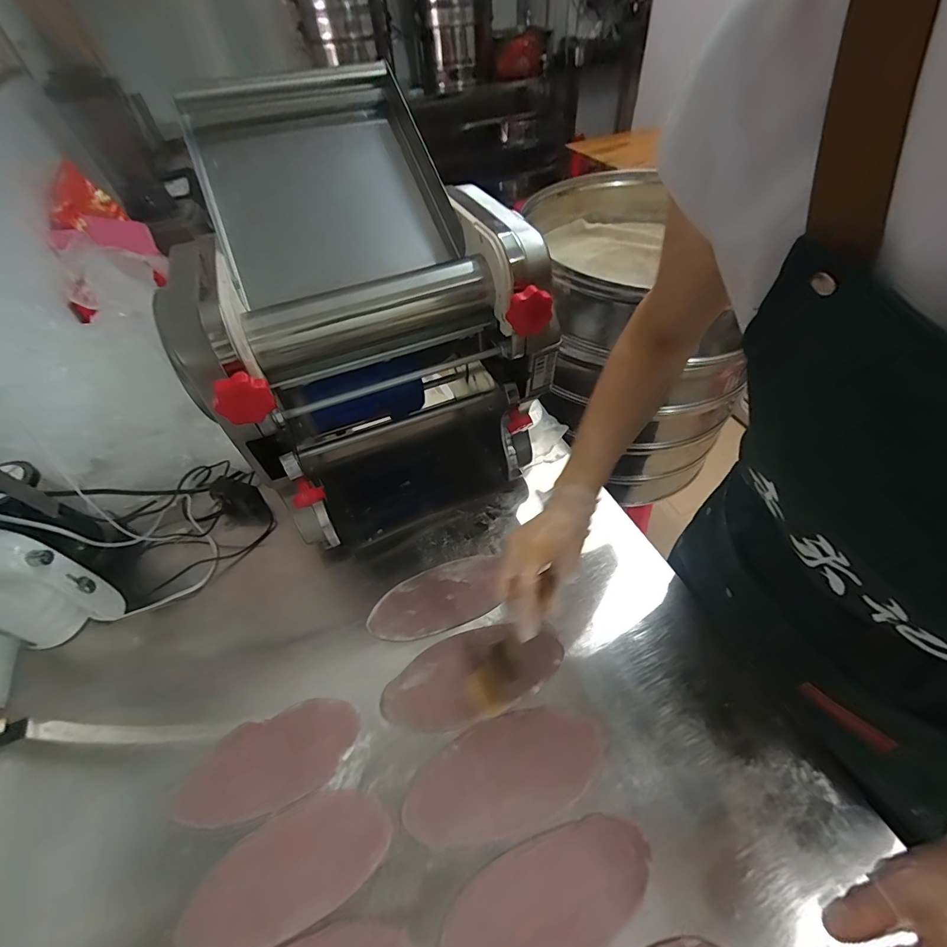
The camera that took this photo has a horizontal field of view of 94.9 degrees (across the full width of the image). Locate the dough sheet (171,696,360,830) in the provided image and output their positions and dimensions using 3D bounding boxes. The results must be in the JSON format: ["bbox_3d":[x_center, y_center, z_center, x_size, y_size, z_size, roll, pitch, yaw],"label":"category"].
[{"bbox_3d":[-0.207,0.294,0.447,0.171,0.014,0.082,-18,50,-12],"label":"dough sheet"}]

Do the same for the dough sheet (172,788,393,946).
[{"bbox_3d":[-0.166,0.356,0.392,0.177,0.015,0.085,-22,52,-16],"label":"dough sheet"}]

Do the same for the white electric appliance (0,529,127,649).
[{"bbox_3d":[-0.515,0.137,0.503,0.132,0.178,0.070,-7,49,-3],"label":"white electric appliance"}]

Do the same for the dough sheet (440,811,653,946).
[{"bbox_3d":[0.067,0.366,0.374,0.188,0.004,0.080,-19,51,-13],"label":"dough sheet"}]

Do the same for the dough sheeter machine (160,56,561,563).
[{"bbox_3d":[-0.126,-0.177,0.594,0.383,0.479,0.397,-20,51,-12],"label":"dough sheeter machine"}]

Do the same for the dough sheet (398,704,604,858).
[{"bbox_3d":[0.034,0.298,0.434,0.203,0.004,0.093,-17,50,-11],"label":"dough sheet"}]

